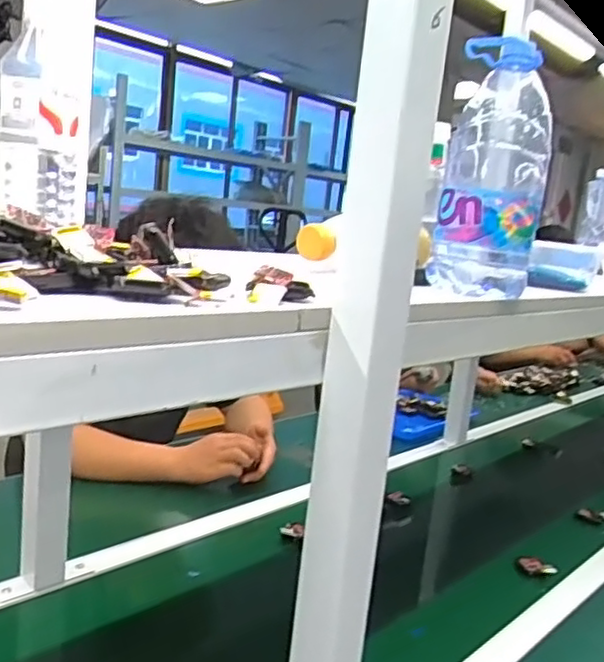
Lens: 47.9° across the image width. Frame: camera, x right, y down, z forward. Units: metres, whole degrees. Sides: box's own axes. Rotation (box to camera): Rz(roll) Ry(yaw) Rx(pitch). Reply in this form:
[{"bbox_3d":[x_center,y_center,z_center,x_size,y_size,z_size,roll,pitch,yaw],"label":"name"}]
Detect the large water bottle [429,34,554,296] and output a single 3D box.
[{"bbox_3d":[0.192,-0.161,0.677,0.102,0.246,0.104,10,11,15],"label":"large water bottle"}]

